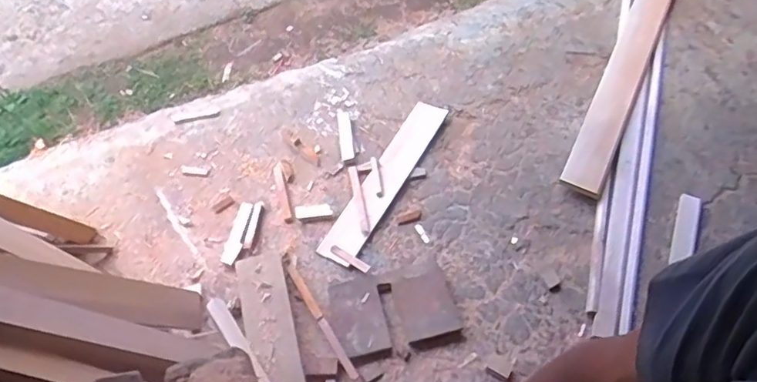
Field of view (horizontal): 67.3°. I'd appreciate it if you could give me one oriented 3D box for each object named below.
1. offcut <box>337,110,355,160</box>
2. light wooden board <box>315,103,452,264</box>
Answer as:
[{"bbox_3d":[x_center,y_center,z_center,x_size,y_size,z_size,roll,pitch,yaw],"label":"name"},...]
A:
[{"bbox_3d":[-0.106,-0.177,1.805,0.039,0.023,0.196,-8,58,-2],"label":"offcut"},{"bbox_3d":[0.028,-0.048,1.728,0.113,0.025,0.627,25,60,19],"label":"light wooden board"}]

